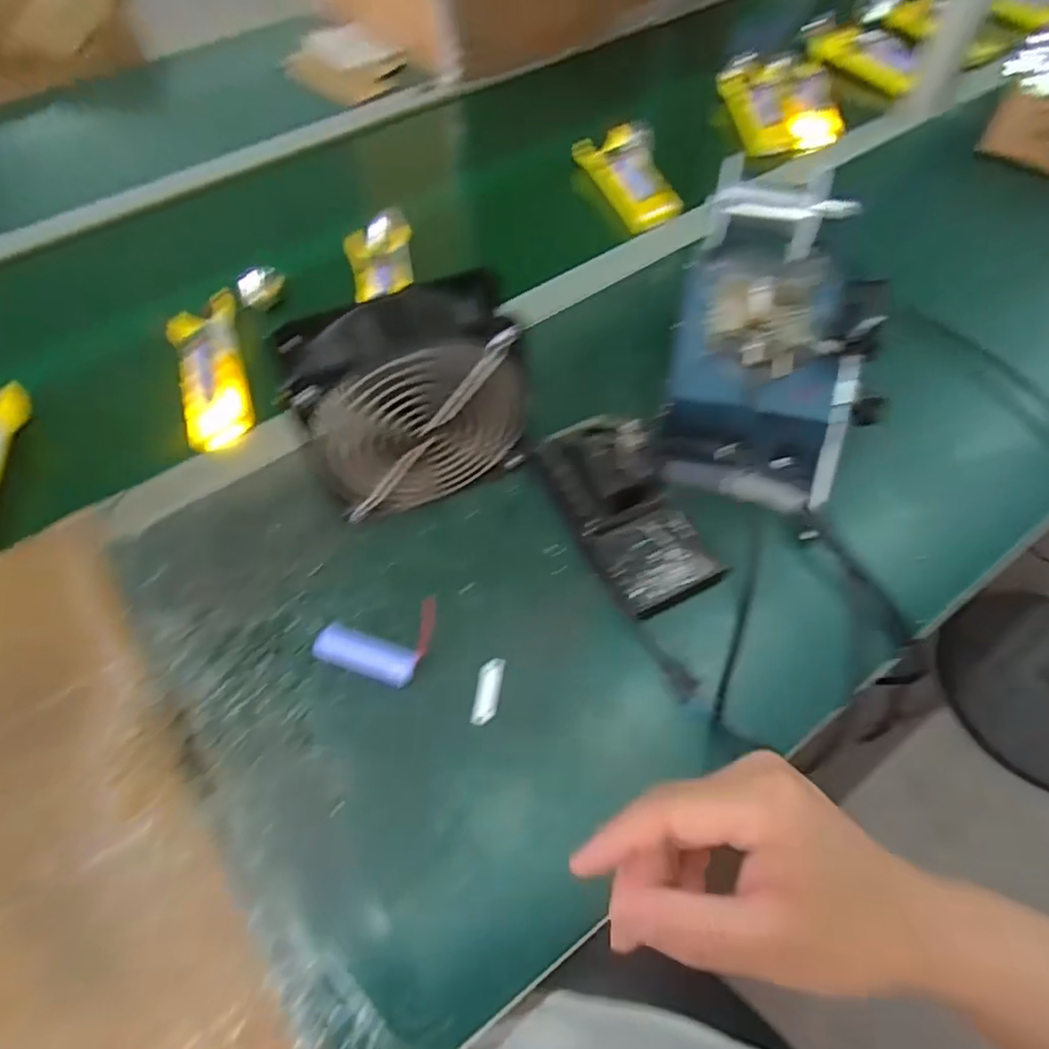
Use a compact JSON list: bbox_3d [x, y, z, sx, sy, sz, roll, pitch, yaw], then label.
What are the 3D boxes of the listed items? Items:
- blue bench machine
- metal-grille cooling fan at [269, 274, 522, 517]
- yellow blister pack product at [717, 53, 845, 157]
[{"bbox_3d":[0.181,-0.123,0.450,0.140,0.133,0.222,10,57,8],"label":"blue bench machine"},{"bbox_3d":[-0.076,-0.079,0.429,0.151,0.152,0.062,-21,58,-12],"label":"metal-grille cooling fan"},{"bbox_3d":[0.292,-0.495,0.729,0.115,0.040,0.179,-1,56,1],"label":"yellow blister pack product"}]

